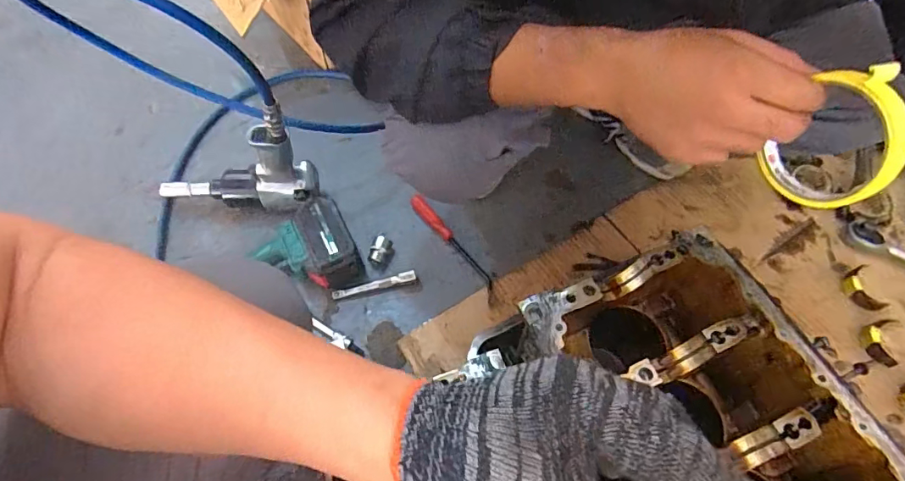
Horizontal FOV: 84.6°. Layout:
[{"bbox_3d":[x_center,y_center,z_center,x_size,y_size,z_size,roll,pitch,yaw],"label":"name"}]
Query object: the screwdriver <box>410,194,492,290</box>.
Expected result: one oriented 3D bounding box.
[{"bbox_3d":[-0.004,-0.003,0.769,0.022,0.026,0.193,-34,66,-18],"label":"screwdriver"}]

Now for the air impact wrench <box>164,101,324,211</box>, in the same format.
[{"bbox_3d":[-0.334,-0.109,0.728,0.242,0.192,0.056,-1,60,-1],"label":"air impact wrench"}]

